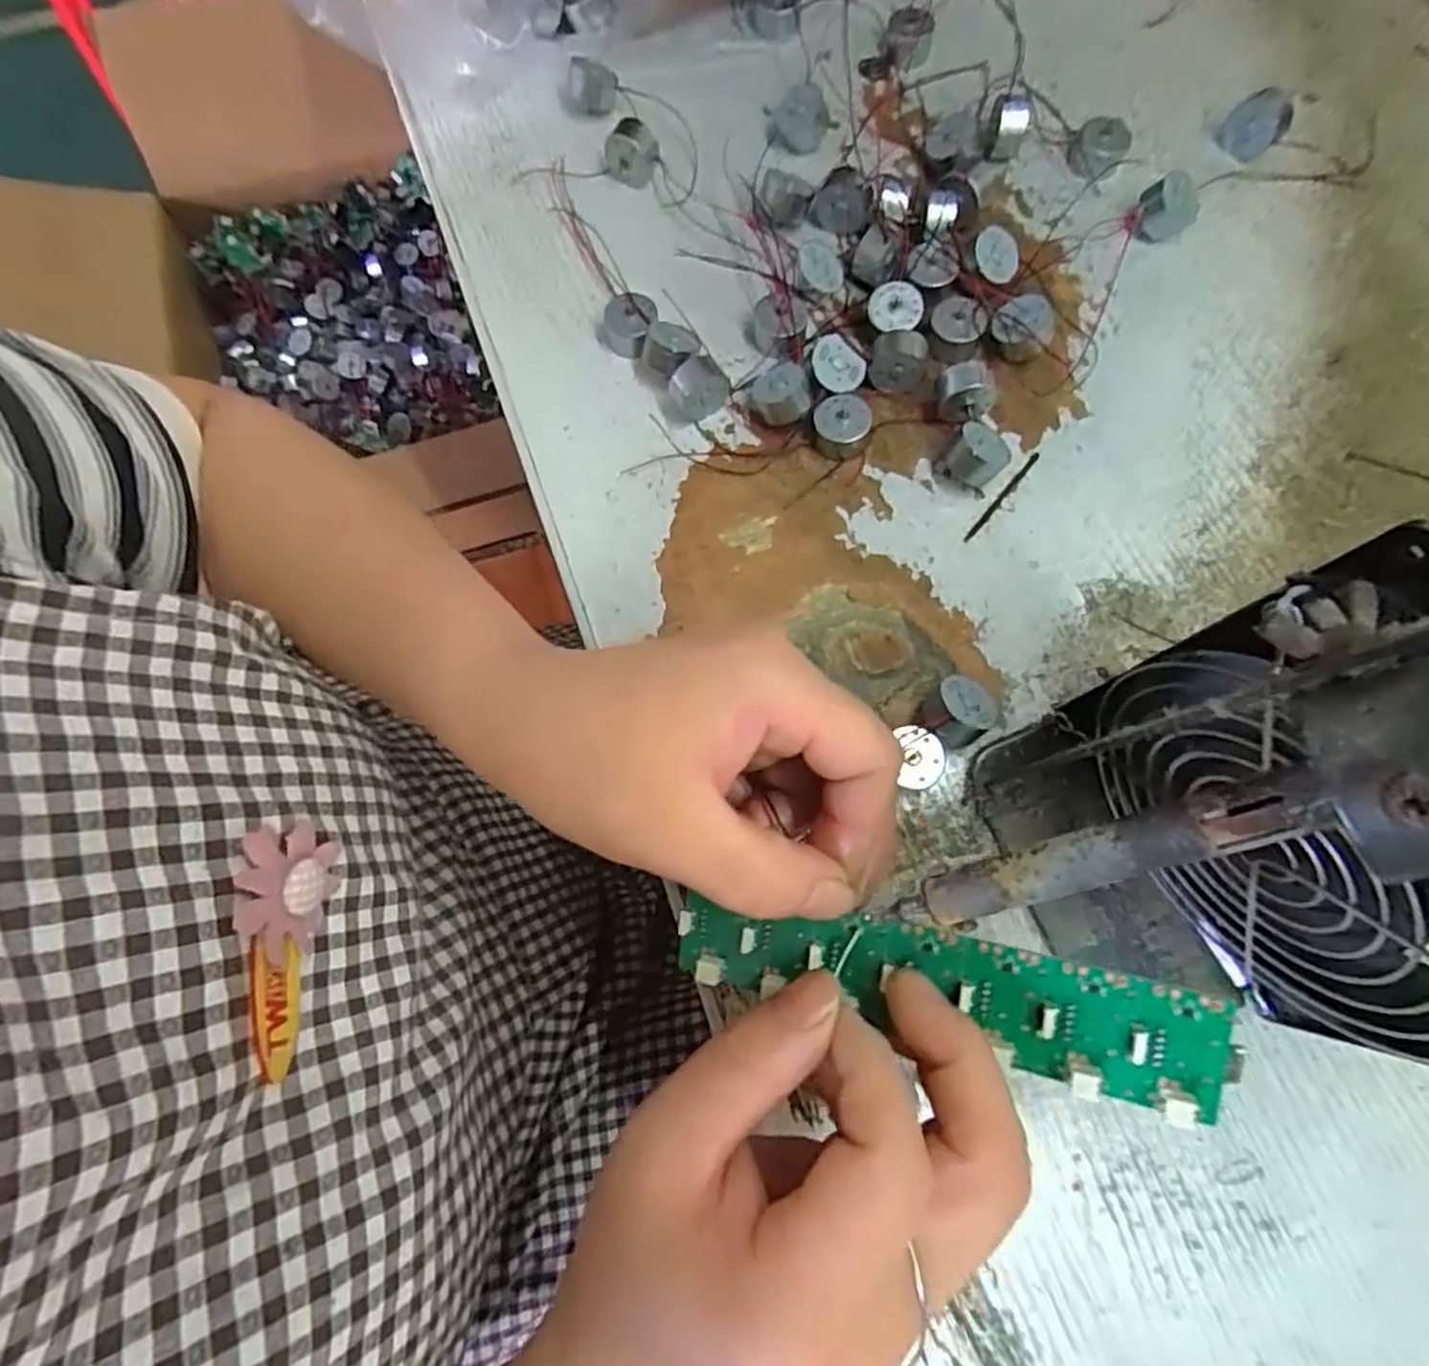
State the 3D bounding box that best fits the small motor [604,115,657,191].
[{"bbox_3d":[-0.038,-0.251,0.332,0.022,0.019,0.018,-34,76,-8],"label":"small motor"}]

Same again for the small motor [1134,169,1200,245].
[{"bbox_3d":[0.203,-0.213,0.317,0.024,0.020,0.019,34,78,10],"label":"small motor"}]

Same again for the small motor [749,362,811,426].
[{"bbox_3d":[0.028,-0.123,0.299,0.023,0.015,0.026,-7,74,0],"label":"small motor"}]

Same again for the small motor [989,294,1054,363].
[{"bbox_3d":[0.131,-0.151,0.303,0.024,0.017,0.025,0,74,2],"label":"small motor"}]

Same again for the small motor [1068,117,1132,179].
[{"bbox_3d":[0.181,-0.250,0.331,0.025,0.015,0.021,21,76,7],"label":"small motor"}]

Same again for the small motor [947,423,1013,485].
[{"bbox_3d":[0.107,-0.091,0.286,0.022,0.020,0.017,29,77,9],"label":"small motor"}]

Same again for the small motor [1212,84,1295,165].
[{"bbox_3d":[0.251,-0.259,0.327,0.026,0.020,0.021,34,78,10],"label":"small motor"}]

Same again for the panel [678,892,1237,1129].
[{"bbox_3d":[0.055,0.080,0.185,0.135,0.008,0.030,5,74,20],"label":"panel"}]

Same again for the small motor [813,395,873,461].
[{"bbox_3d":[0.054,-0.108,0.296,0.024,0.015,0.022,0,74,2],"label":"small motor"}]

